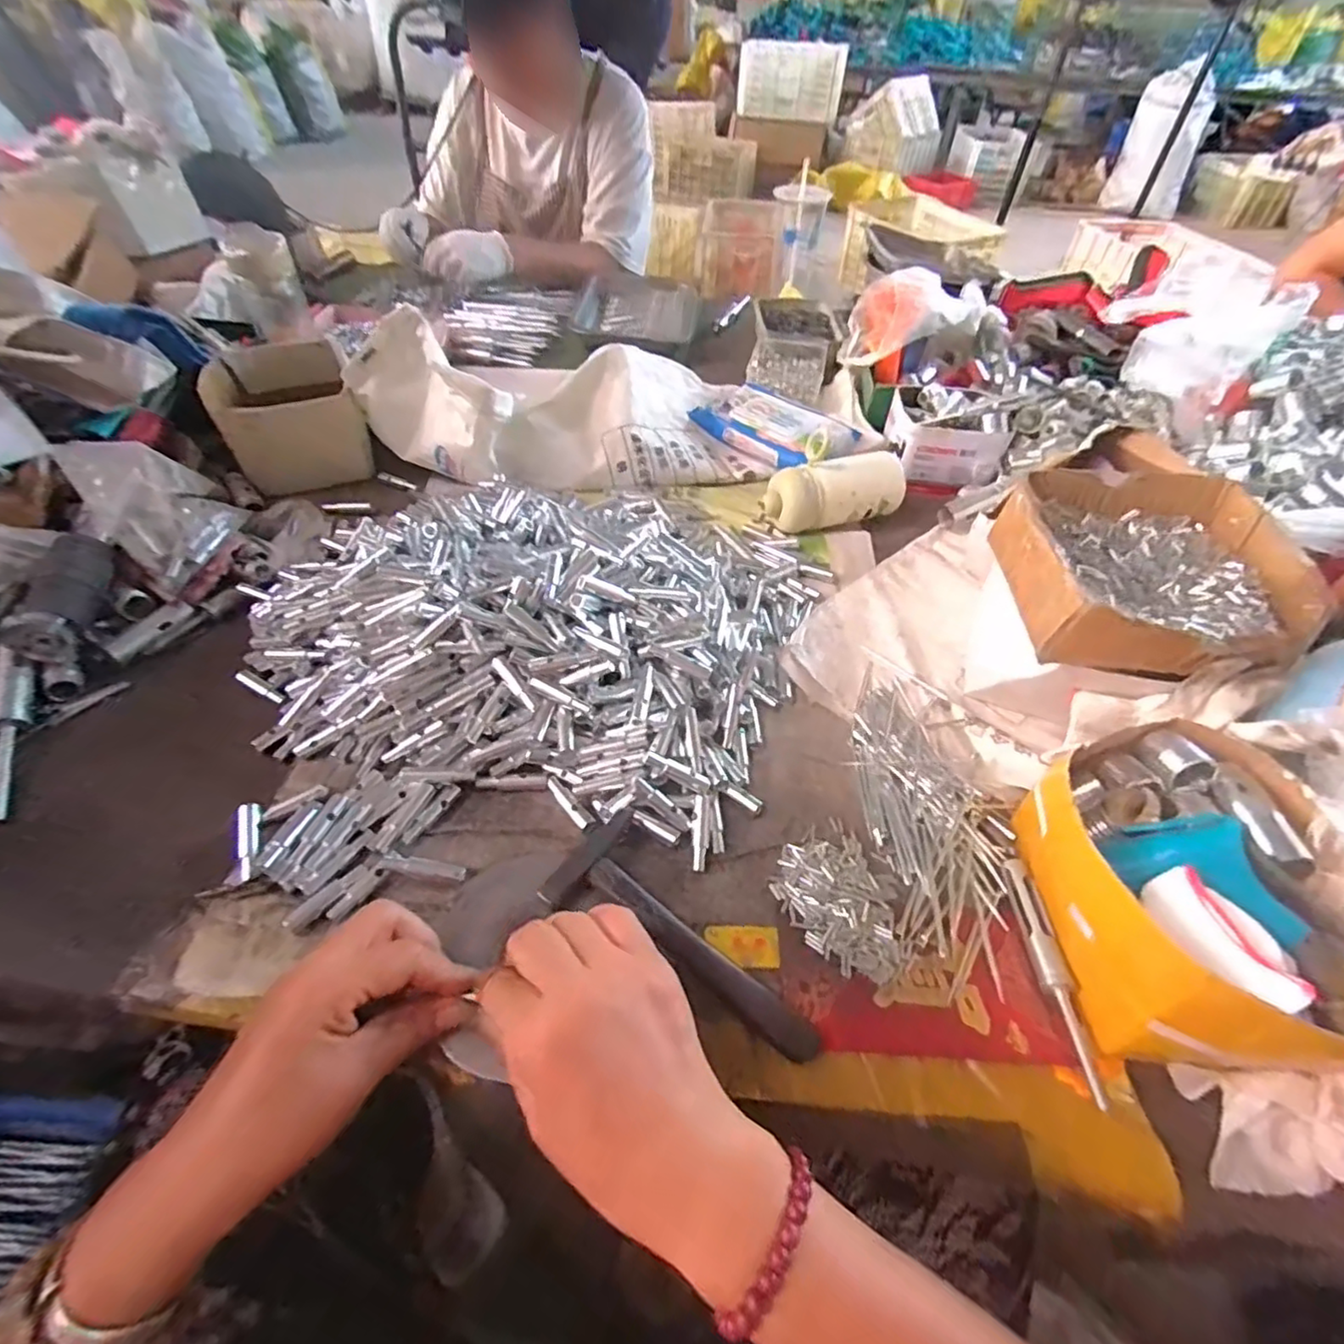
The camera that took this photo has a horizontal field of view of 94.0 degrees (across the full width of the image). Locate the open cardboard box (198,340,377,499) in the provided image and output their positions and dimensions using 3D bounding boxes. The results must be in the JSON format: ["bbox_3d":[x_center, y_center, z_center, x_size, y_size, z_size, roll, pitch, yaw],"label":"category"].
[{"bbox_3d":[-0.443,-0.300,0.733,0.138,0.093,0.176,-21,53,-20],"label":"open cardboard box"}]

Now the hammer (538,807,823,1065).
[{"bbox_3d":[0.012,0.157,0.373,0.174,0.027,0.069,29,53,21],"label":"hammer"}]

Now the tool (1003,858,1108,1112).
[{"bbox_3d":[0.224,0.174,0.369,0.016,0.014,0.134,3,48,0],"label":"tool"}]

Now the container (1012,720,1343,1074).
[{"bbox_3d":[0.297,0.123,0.358,0.138,0.091,0.176,-1,48,-4],"label":"container"}]

